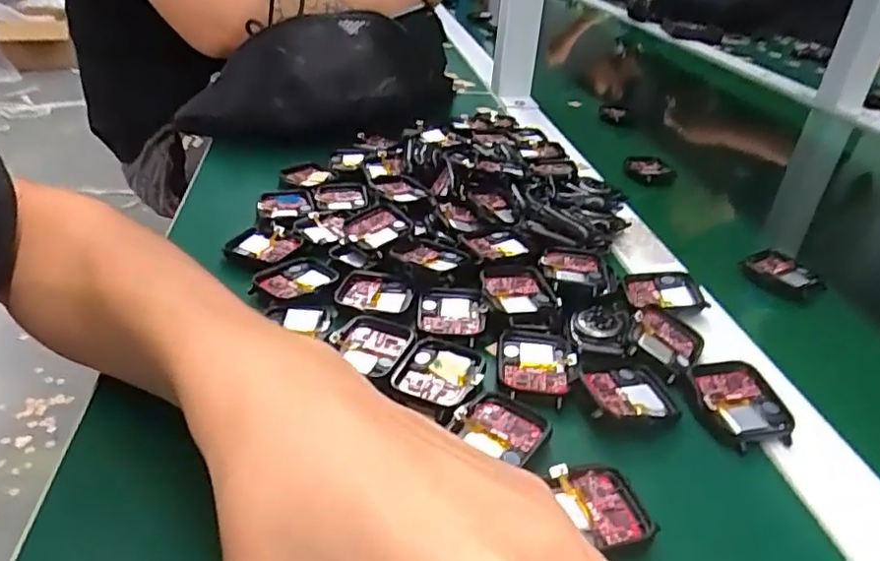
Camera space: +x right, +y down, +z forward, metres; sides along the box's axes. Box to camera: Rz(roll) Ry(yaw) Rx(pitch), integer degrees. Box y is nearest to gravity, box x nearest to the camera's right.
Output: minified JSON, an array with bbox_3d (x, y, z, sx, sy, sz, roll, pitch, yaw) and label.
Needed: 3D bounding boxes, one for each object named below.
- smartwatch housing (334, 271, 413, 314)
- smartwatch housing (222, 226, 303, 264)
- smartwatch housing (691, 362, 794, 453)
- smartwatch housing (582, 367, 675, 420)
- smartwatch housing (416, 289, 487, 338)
[{"bbox_3d":[-0.038,0.008,0.346,0.041,0.005,0.032,15,33,16],"label":"smartwatch housing"},{"bbox_3d":[-0.110,-0.021,0.386,0.041,0.008,0.036,18,34,20],"label":"smartwatch housing"},{"bbox_3d":[0.139,0.056,0.285,0.038,0.007,0.043,-1,32,-9],"label":"smartwatch housing"},{"bbox_3d":[0.087,0.052,0.284,0.041,0.007,0.033,-1,33,-10],"label":"smartwatch housing"},{"bbox_3d":[0.006,0.016,0.334,0.036,0.006,0.038,4,32,-1],"label":"smartwatch housing"}]

